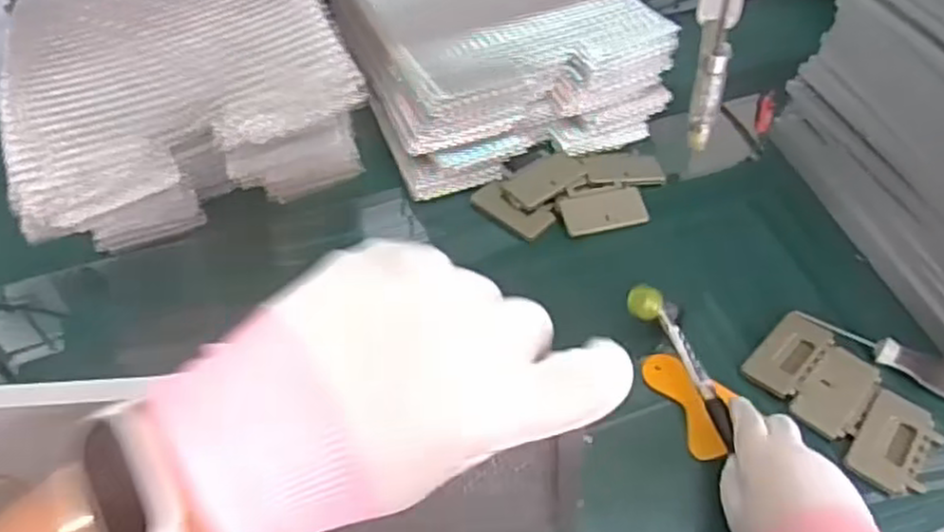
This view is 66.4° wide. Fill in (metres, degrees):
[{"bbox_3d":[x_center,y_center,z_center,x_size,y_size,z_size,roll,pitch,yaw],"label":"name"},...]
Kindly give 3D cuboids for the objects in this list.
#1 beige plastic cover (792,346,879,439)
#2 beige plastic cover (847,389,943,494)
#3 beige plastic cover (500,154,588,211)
[{"bbox_3d":[0.308,0.107,0.610,0.048,0.008,0.083,32,58,25],"label":"beige plastic cover"},{"bbox_3d":[0.341,0.143,0.578,0.055,0.011,0.082,31,57,24],"label":"beige plastic cover"},{"bbox_3d":[0.077,-0.091,0.765,0.089,0.011,0.051,-25,54,-19],"label":"beige plastic cover"}]

